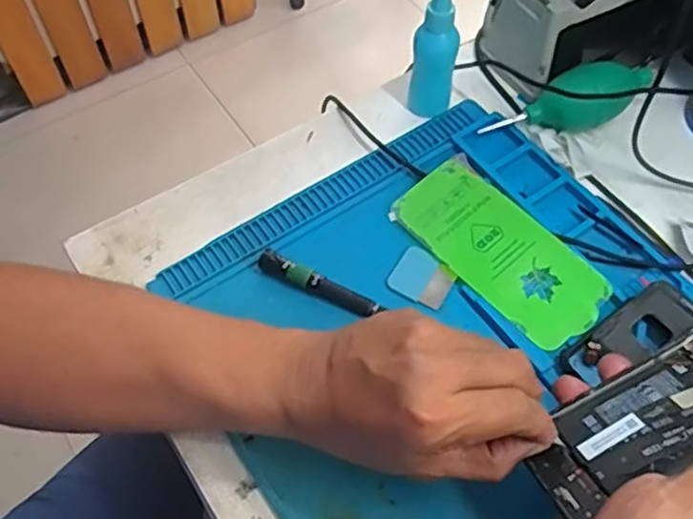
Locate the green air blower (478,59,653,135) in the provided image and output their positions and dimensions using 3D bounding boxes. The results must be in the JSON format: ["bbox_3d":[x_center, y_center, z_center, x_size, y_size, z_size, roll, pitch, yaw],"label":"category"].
[{"bbox_3d":[0.183,-0.123,0.532,0.138,0.041,0.046,-21,61,-13],"label":"green air blower"}]

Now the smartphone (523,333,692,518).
[{"bbox_3d":[0.176,0.079,0.348,0.165,0.004,0.074,-28,33,-4],"label":"smartphone"}]

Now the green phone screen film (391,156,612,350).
[{"bbox_3d":[0.110,-0.008,0.477,0.073,0.005,0.156,-40,67,-15],"label":"green phone screen film"}]

